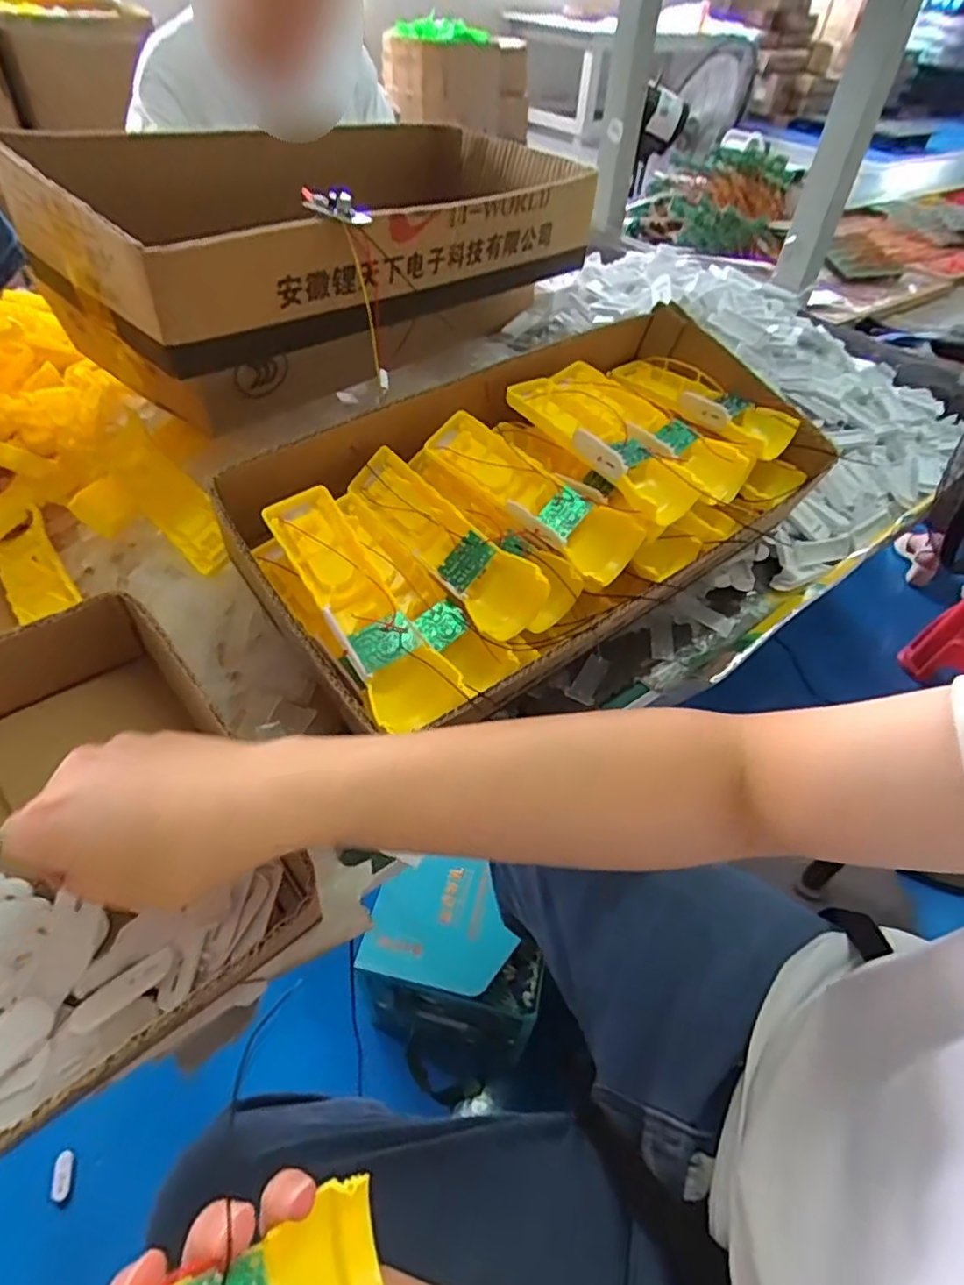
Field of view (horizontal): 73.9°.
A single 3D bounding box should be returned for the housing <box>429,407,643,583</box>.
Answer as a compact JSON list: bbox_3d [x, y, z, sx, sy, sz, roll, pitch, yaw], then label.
[{"bbox_3d":[0.034,-0.100,0.454,0.165,0.048,0.047,38,79,14],"label":"housing"}]

